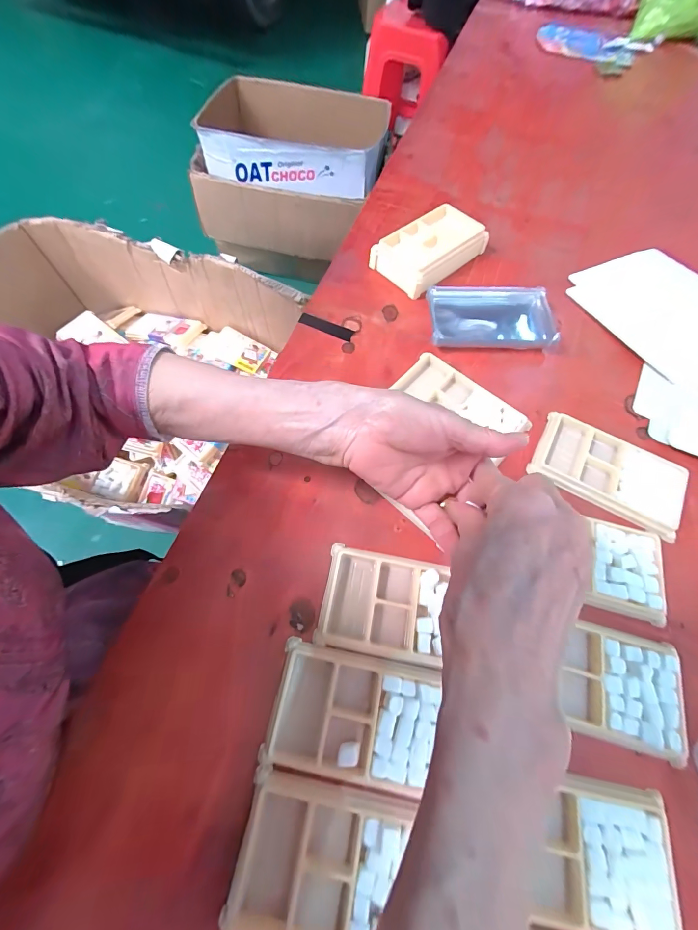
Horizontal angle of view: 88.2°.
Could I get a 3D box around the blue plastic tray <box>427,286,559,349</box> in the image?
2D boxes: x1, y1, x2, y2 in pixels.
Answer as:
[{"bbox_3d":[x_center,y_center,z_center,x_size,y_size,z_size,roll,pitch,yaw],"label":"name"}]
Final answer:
[{"bbox_3d":[0.166,-0.173,0.421,0.145,0.030,0.080,0,65,0],"label":"blue plastic tray"}]

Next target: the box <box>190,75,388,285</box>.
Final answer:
[{"bbox_3d":[-0.200,-0.992,1.243,0.604,0.323,0.459,15,66,5],"label":"box"}]

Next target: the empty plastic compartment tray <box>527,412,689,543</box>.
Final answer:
[{"bbox_3d":[0.249,0.009,0.349,0.131,0.014,0.078,28,68,13],"label":"empty plastic compartment tray"}]

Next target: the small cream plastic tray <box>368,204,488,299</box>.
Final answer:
[{"bbox_3d":[0.106,-0.276,0.460,0.136,0.034,0.081,-39,70,-17],"label":"small cream plastic tray"}]

